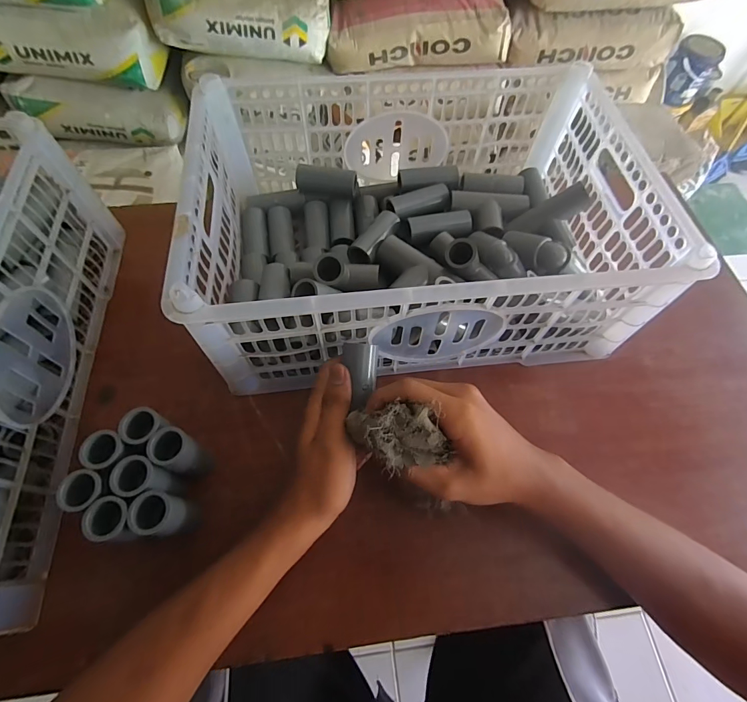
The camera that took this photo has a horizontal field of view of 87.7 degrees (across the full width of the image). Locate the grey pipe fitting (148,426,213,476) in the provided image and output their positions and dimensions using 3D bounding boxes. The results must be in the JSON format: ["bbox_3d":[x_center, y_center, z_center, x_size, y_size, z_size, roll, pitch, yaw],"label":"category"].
[{"bbox_3d":[-0.155,0.086,0.320,0.030,0.066,0.026,27,65,11],"label":"grey pipe fitting"}]

